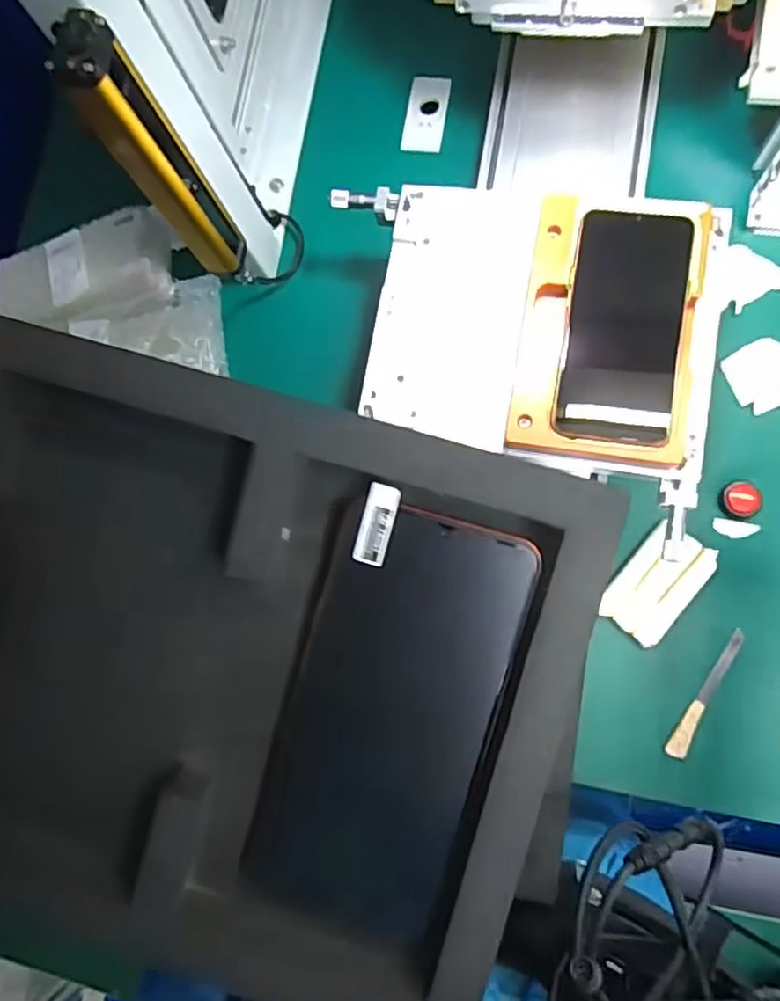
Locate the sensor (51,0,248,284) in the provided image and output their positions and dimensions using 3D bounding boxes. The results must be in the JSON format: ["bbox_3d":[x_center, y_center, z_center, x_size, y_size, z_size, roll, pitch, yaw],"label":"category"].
[{"bbox_3d":[-0.137,-0.202,0.408,0.032,0.206,0.034,-17,81,3],"label":"sensor"}]

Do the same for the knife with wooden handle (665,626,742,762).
[{"bbox_3d":[0.250,0.152,0.520,0.015,0.004,0.112,30,86,9],"label":"knife with wooden handle"}]

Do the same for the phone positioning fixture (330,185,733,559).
[{"bbox_3d":[0.088,-0.113,0.468,0.272,0.034,0.246,7,83,7],"label":"phone positioning fixture"}]

